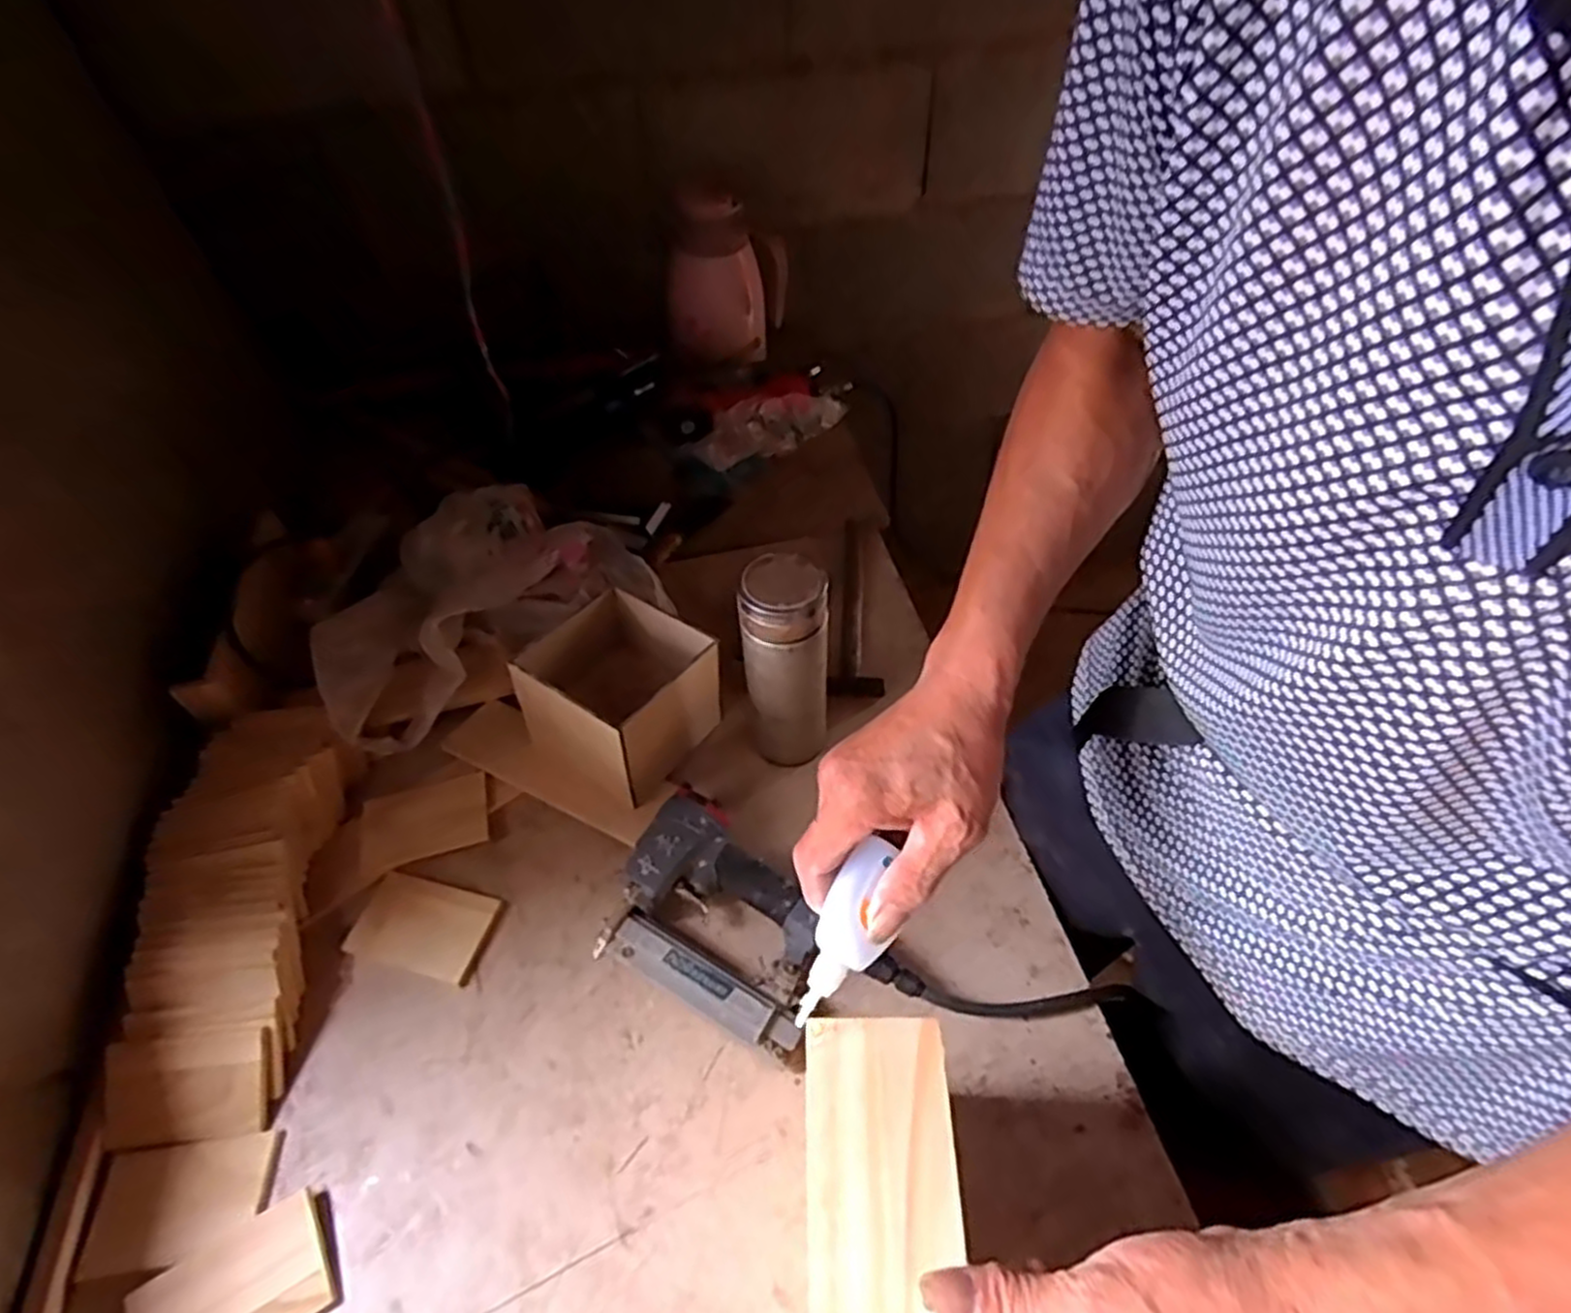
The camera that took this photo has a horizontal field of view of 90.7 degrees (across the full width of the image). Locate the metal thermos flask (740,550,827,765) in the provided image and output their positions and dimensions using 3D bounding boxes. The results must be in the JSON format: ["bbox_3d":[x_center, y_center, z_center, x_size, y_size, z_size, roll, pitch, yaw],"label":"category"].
[{"bbox_3d":[0.000,0.015,0.655,0.067,0.209,0.072,-5,49,-3],"label":"metal thermos flask"}]

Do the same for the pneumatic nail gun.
[{"bbox_3d":[-0.047,0.204,0.613,0.179,0.052,0.145,19,52,18],"label":"pneumatic nail gun"}]

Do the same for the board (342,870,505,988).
[{"bbox_3d":[-0.297,0.221,0.637,0.111,0.013,0.068,11,50,11],"label":"board"}]

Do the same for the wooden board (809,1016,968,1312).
[{"bbox_3d":[0.045,0.273,0.333,0.067,0.014,0.218,0,49,1],"label":"wooden board"}]

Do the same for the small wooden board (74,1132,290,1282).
[{"bbox_3d":[-0.409,0.367,0.523,0.114,0.008,0.069,-8,49,-5],"label":"small wooden board"}]

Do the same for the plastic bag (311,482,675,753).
[{"bbox_3d":[-0.314,-0.066,0.801,0.327,0.102,0.208,-26,53,-20],"label":"plastic bag"}]

